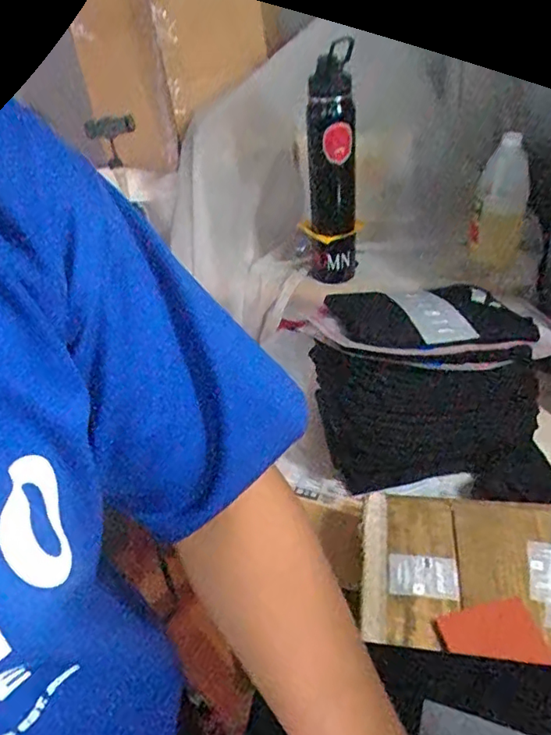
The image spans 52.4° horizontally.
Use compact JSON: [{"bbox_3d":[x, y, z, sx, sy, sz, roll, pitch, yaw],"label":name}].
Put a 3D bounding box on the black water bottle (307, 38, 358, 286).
[{"bbox_3d":[0.093,-0.317,0.958,0.092,0.379,0.088,0,39,7],"label":"black water bottle"}]

